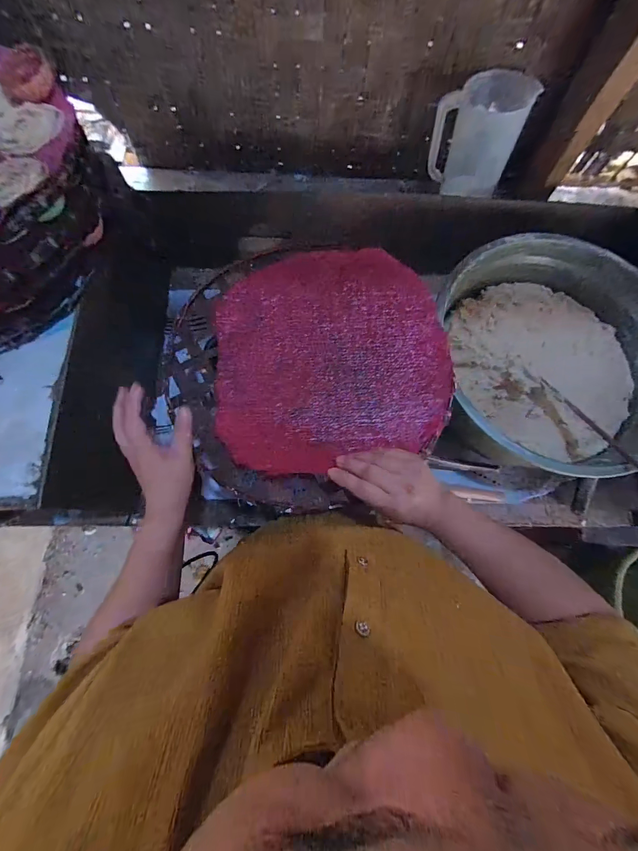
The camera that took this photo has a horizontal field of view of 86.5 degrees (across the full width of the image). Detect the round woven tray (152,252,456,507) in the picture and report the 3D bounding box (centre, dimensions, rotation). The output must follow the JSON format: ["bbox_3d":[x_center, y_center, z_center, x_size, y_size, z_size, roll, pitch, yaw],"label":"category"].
[{"bbox_3d":[-0.009,-0.090,0.462,0.374,0.026,0.353,1,74,-2],"label":"round woven tray"}]

